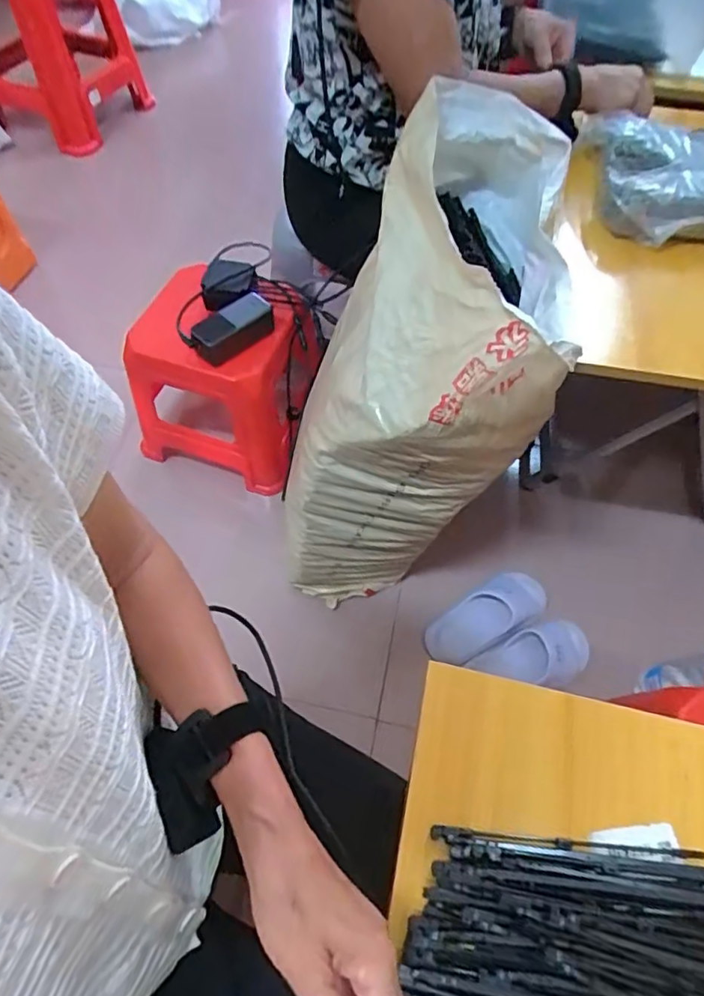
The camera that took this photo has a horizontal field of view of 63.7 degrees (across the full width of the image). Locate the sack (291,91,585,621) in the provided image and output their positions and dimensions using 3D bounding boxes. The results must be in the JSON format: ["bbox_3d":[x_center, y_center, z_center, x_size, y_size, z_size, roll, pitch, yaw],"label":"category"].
[{"bbox_3d":[0.098,-0.159,0.809,0.286,0.580,0.434,11,59,5],"label":"sack"}]

